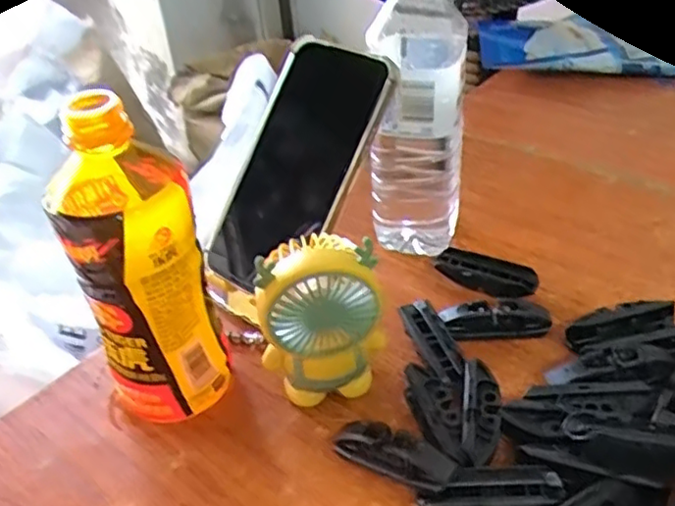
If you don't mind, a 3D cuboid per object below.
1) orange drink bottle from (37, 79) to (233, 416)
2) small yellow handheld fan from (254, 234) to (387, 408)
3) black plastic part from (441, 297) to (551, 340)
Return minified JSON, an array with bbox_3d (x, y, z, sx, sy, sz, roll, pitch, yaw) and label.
[{"bbox_3d":[-0.110,0.008,0.369,0.070,0.187,0.077,-20,39,-18],"label":"orange drink bottle"},{"bbox_3d":[-0.008,0.038,0.377,0.068,0.112,0.038,-13,37,-8],"label":"small yellow handheld fan"},{"bbox_3d":[0.104,0.044,0.429,0.069,0.018,0.023,-10,37,-4],"label":"black plastic part"}]

